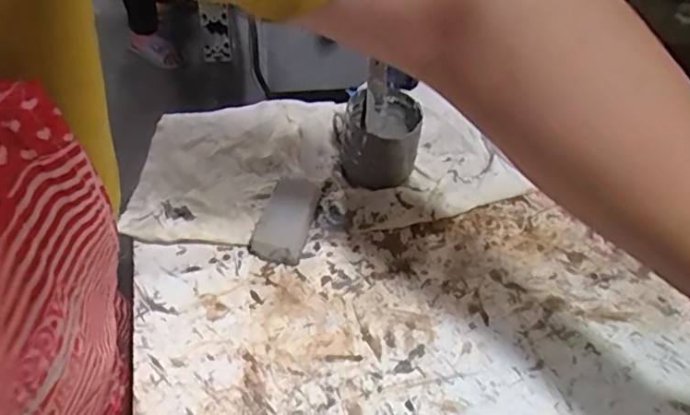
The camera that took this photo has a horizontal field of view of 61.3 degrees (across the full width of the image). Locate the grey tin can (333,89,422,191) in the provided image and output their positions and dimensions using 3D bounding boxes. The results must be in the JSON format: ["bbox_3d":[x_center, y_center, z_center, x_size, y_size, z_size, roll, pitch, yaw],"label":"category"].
[{"bbox_3d":[0.025,-0.058,0.498,0.072,0.058,0.070,2,46,-2],"label":"grey tin can"}]

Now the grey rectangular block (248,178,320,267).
[{"bbox_3d":[-0.044,0.010,0.440,0.035,0.031,0.064,16,47,10],"label":"grey rectangular block"}]

